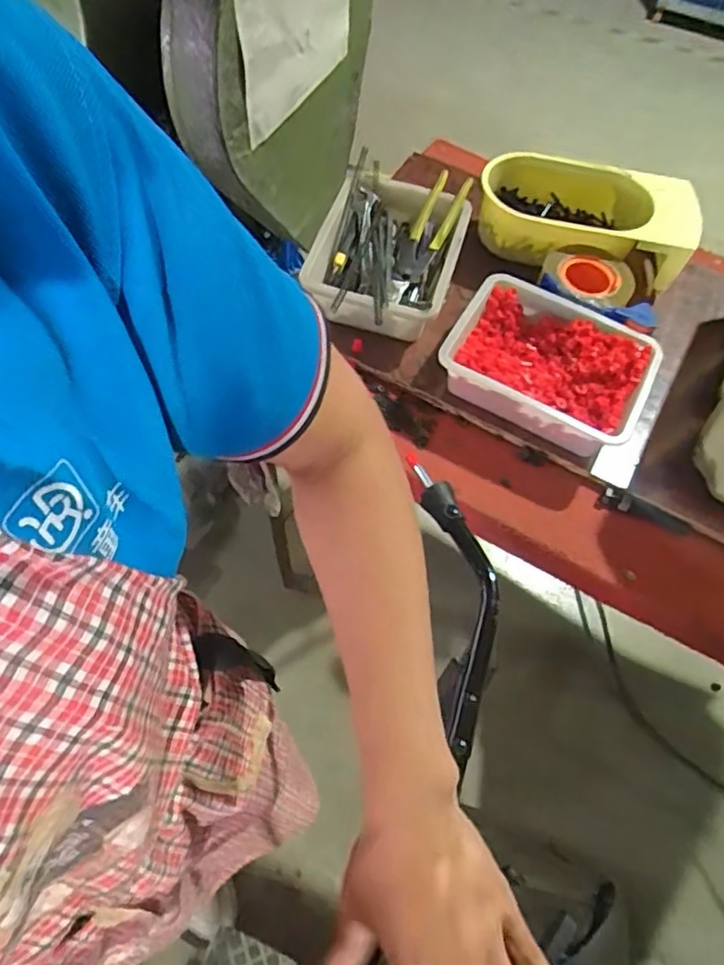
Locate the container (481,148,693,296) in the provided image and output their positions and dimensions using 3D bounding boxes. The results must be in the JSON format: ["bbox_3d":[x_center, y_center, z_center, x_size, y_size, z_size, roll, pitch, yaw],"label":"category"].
[{"bbox_3d":[0.309,-0.368,0.845,0.281,0.097,0.128,17,62,5],"label":"container"}]

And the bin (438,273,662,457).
[{"bbox_3d":[0.226,-0.139,0.757,0.242,0.080,0.172,27,63,10],"label":"bin"}]

